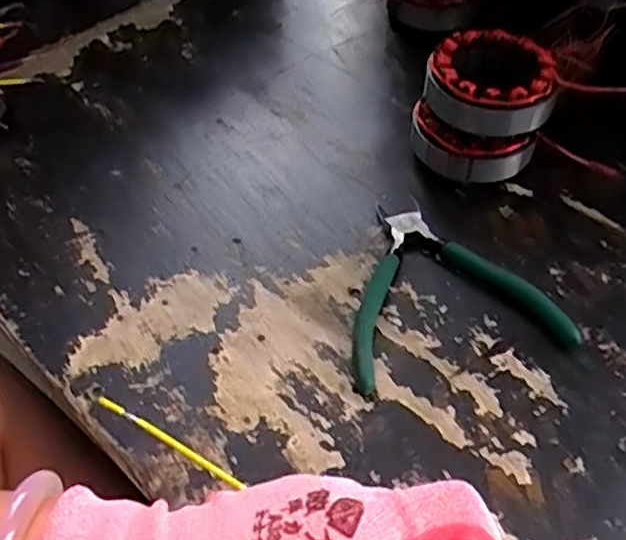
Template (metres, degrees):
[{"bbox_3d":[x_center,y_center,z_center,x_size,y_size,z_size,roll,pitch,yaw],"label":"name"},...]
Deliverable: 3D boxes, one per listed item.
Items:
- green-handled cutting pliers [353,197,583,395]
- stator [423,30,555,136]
[{"bbox_3d":[0.074,0.003,0.400,0.129,0.021,0.131,-12,50,-7],"label":"green-handled cutting pliers"},{"bbox_3d":[0.121,-0.131,0.444,0.083,0.033,0.086,-2,51,2],"label":"stator"}]

